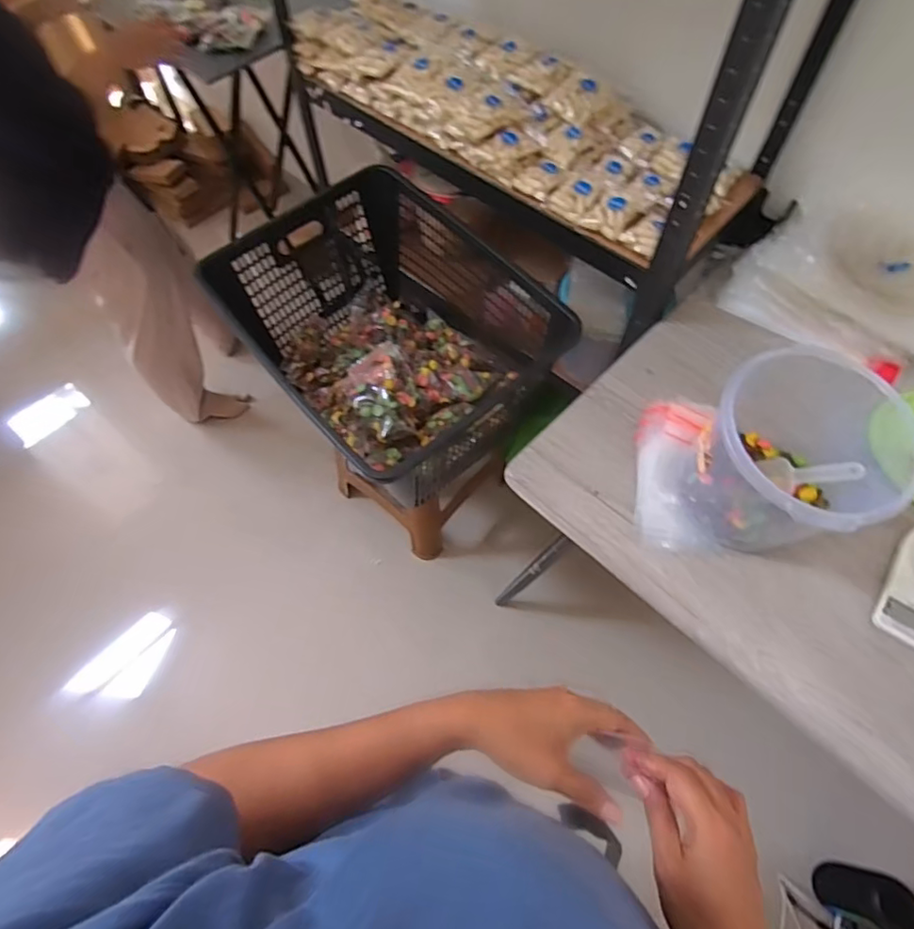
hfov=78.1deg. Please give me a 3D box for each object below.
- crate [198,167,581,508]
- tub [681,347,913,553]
[{"bbox_3d":[-0.117,-0.248,1.060,0.481,0.254,0.592,-35,67,-16],"label":"crate"},{"bbox_3d":[0.398,-0.005,0.687,0.204,0.207,0.200,0,62,1],"label":"tub"}]

